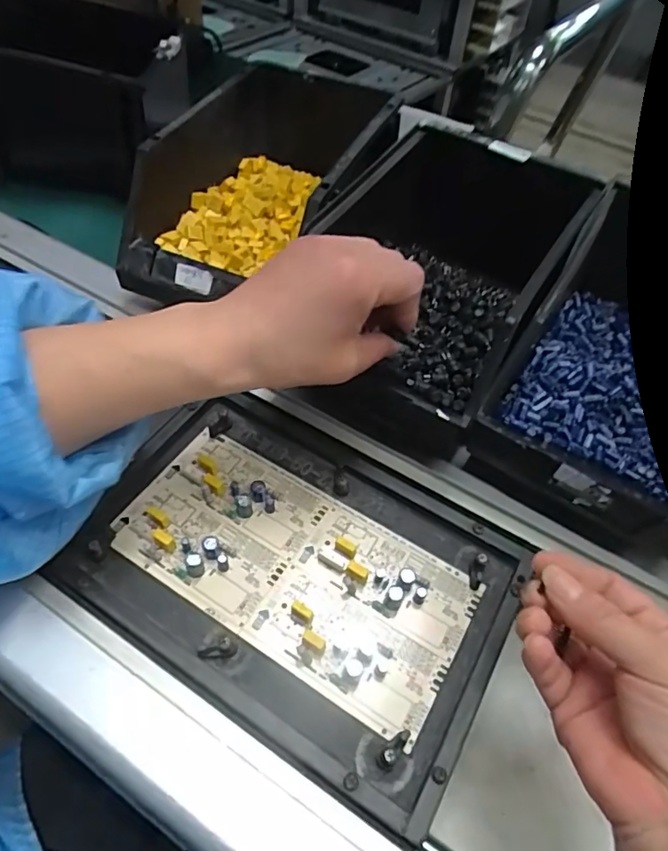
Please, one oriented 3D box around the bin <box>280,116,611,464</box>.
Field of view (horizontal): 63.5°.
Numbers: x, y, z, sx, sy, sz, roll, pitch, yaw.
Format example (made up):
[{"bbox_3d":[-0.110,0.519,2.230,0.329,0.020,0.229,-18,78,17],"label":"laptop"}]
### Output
[{"bbox_3d":[0.075,-0.104,0.396,0.156,0.111,0.228,24,56,20],"label":"bin"}]

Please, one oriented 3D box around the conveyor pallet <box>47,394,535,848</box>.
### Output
[{"bbox_3d":[-0.025,0.084,0.326,0.246,0.029,0.167,24,56,21],"label":"conveyor pallet"}]

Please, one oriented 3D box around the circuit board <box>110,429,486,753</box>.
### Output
[{"bbox_3d":[-0.026,0.083,0.328,0.209,0.025,0.107,25,56,21],"label":"circuit board"}]

